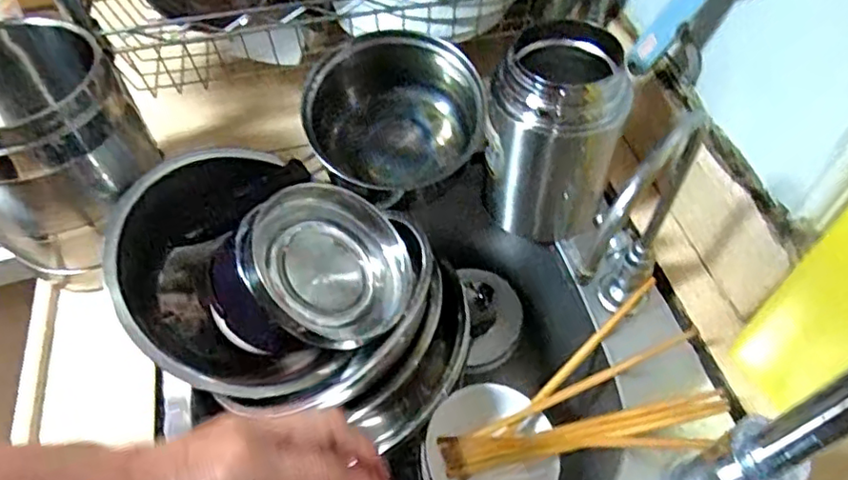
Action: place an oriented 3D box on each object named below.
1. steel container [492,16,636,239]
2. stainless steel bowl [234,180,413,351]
[{"bbox_3d":[0.107,-0.082,0.513,0.099,0.171,0.095,-8,54,-5],"label":"steel container"},{"bbox_3d":[-0.074,0.018,0.473,0.126,0.034,0.126,3,82,-22],"label":"stainless steel bowl"}]

